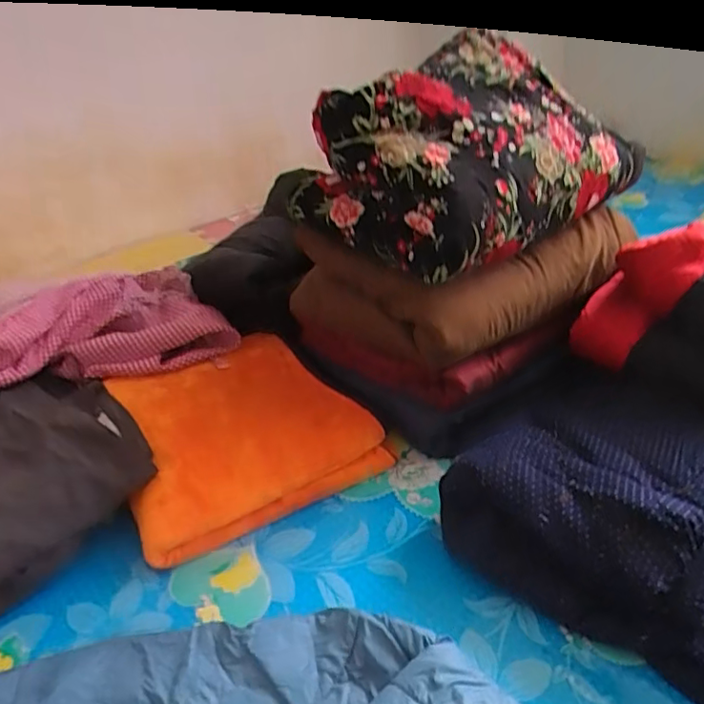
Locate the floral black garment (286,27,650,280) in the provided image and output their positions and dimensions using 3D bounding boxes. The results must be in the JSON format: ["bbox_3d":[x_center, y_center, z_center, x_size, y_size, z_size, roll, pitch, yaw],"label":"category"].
[{"bbox_3d":[0.136,-0.252,0.705,0.351,0.176,0.273,-29,39,-30],"label":"floral black garment"}]

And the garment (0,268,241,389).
[{"bbox_3d":[-0.395,-0.025,0.833,0.419,0.079,0.204,-13,36,-18],"label":"garment"}]

